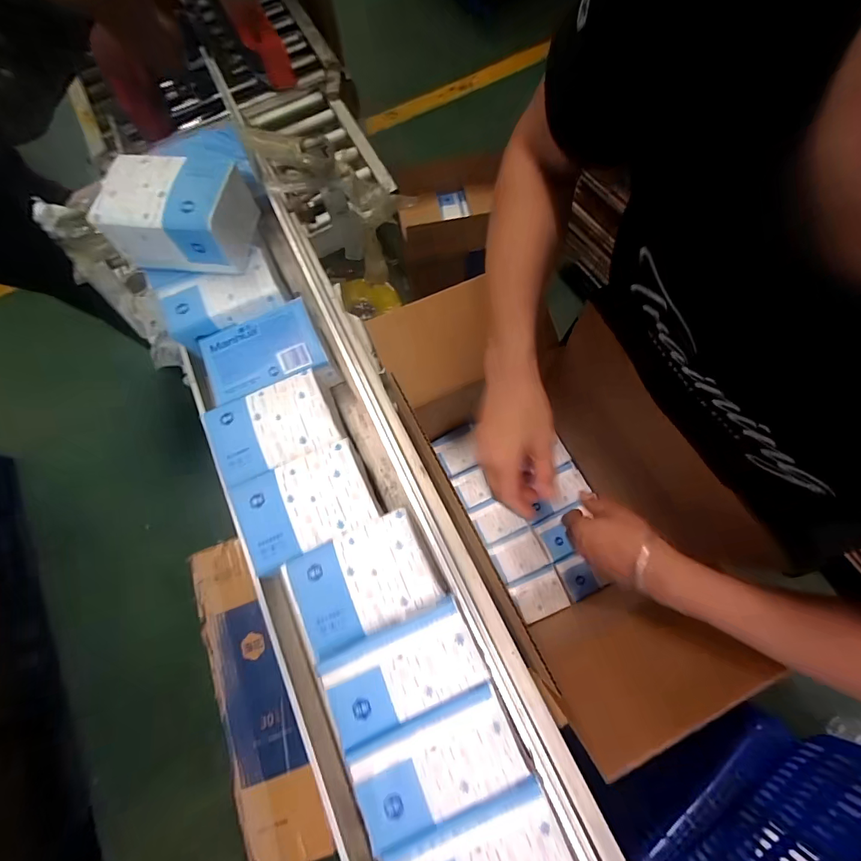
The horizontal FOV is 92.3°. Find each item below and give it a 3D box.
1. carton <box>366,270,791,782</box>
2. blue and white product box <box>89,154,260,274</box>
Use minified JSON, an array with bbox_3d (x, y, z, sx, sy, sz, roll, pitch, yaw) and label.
[{"bbox_3d":[0.142,0.054,0.543,0.234,0.288,0.486,-26,73,-6],"label":"carton"},{"bbox_3d":[-0.246,-0.217,0.414,0.123,0.068,0.093,6,72,4],"label":"blue and white product box"}]

